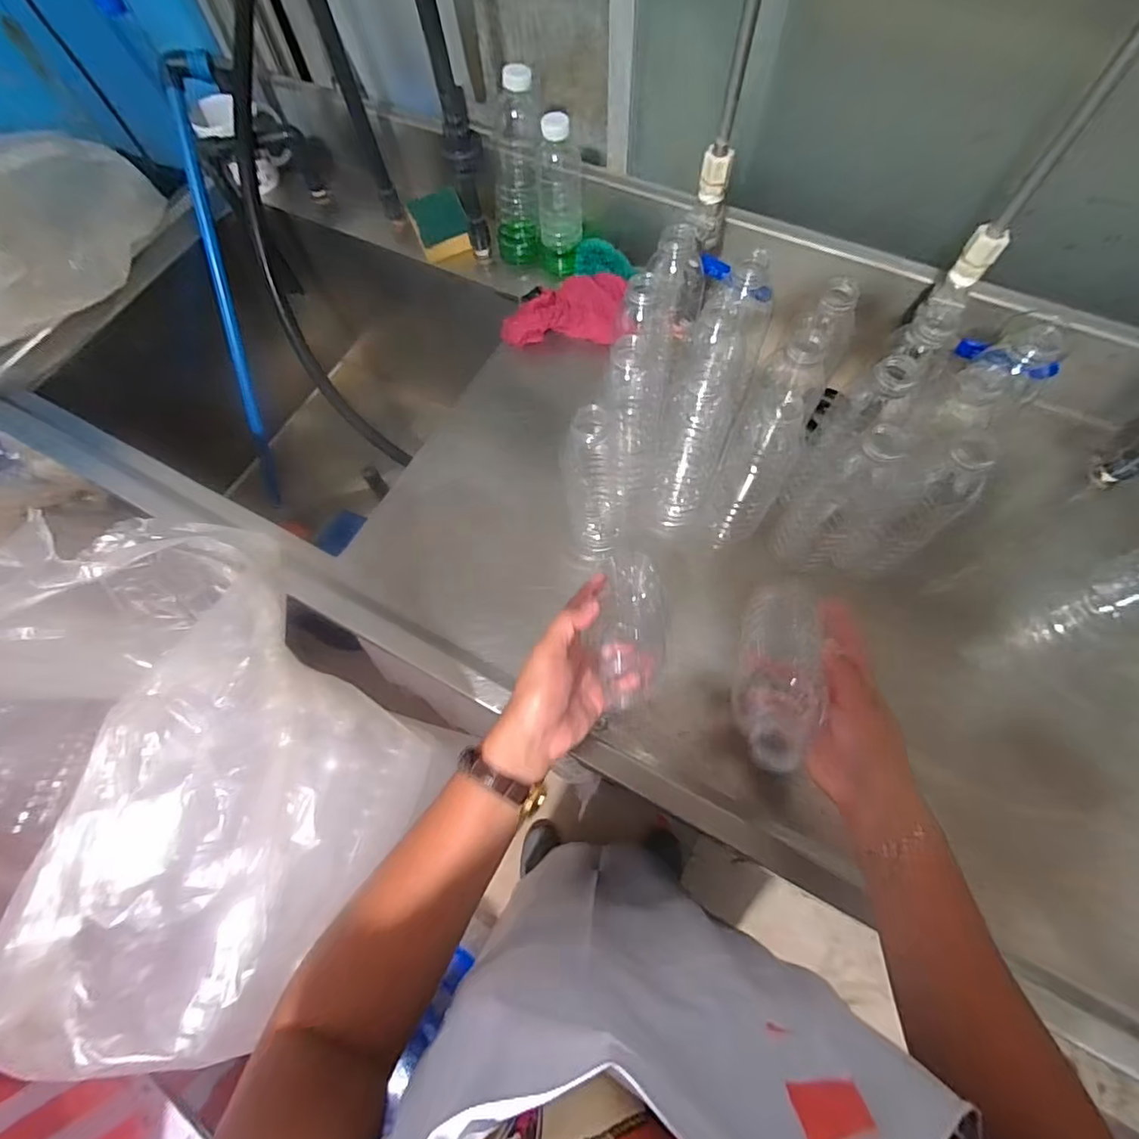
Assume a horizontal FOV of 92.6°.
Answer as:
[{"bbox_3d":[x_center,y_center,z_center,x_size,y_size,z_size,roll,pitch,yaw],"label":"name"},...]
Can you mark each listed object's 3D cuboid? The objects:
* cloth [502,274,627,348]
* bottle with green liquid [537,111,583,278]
[{"bbox_3d":[-0.015,-0.328,0.692,0.148,0.048,0.071,3,68,3],"label":"cloth"},{"bbox_3d":[-0.012,-0.460,0.686,0.056,0.175,0.049,0,68,2],"label":"bottle with green liquid"}]

